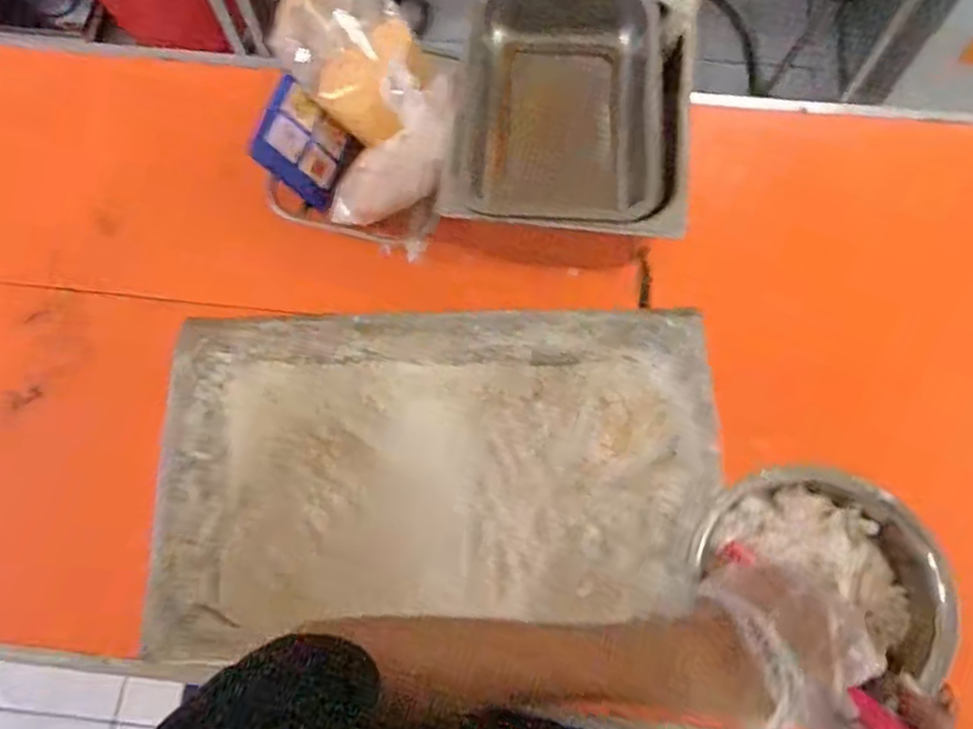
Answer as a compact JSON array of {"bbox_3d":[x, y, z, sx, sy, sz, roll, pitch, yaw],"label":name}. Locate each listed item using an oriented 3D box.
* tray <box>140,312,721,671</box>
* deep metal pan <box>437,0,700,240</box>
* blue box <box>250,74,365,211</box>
[{"bbox_3d":[-0.044,0.105,0.724,0.521,0.170,0.287,-4,72,0],"label":"tray"},{"bbox_3d":[0.103,-0.311,0.826,0.255,0.094,0.347,7,72,3],"label":"deep metal pan"},{"bbox_3d":[-0.218,-0.269,0.858,0.021,0.134,0.110,6,69,37],"label":"blue box"}]

